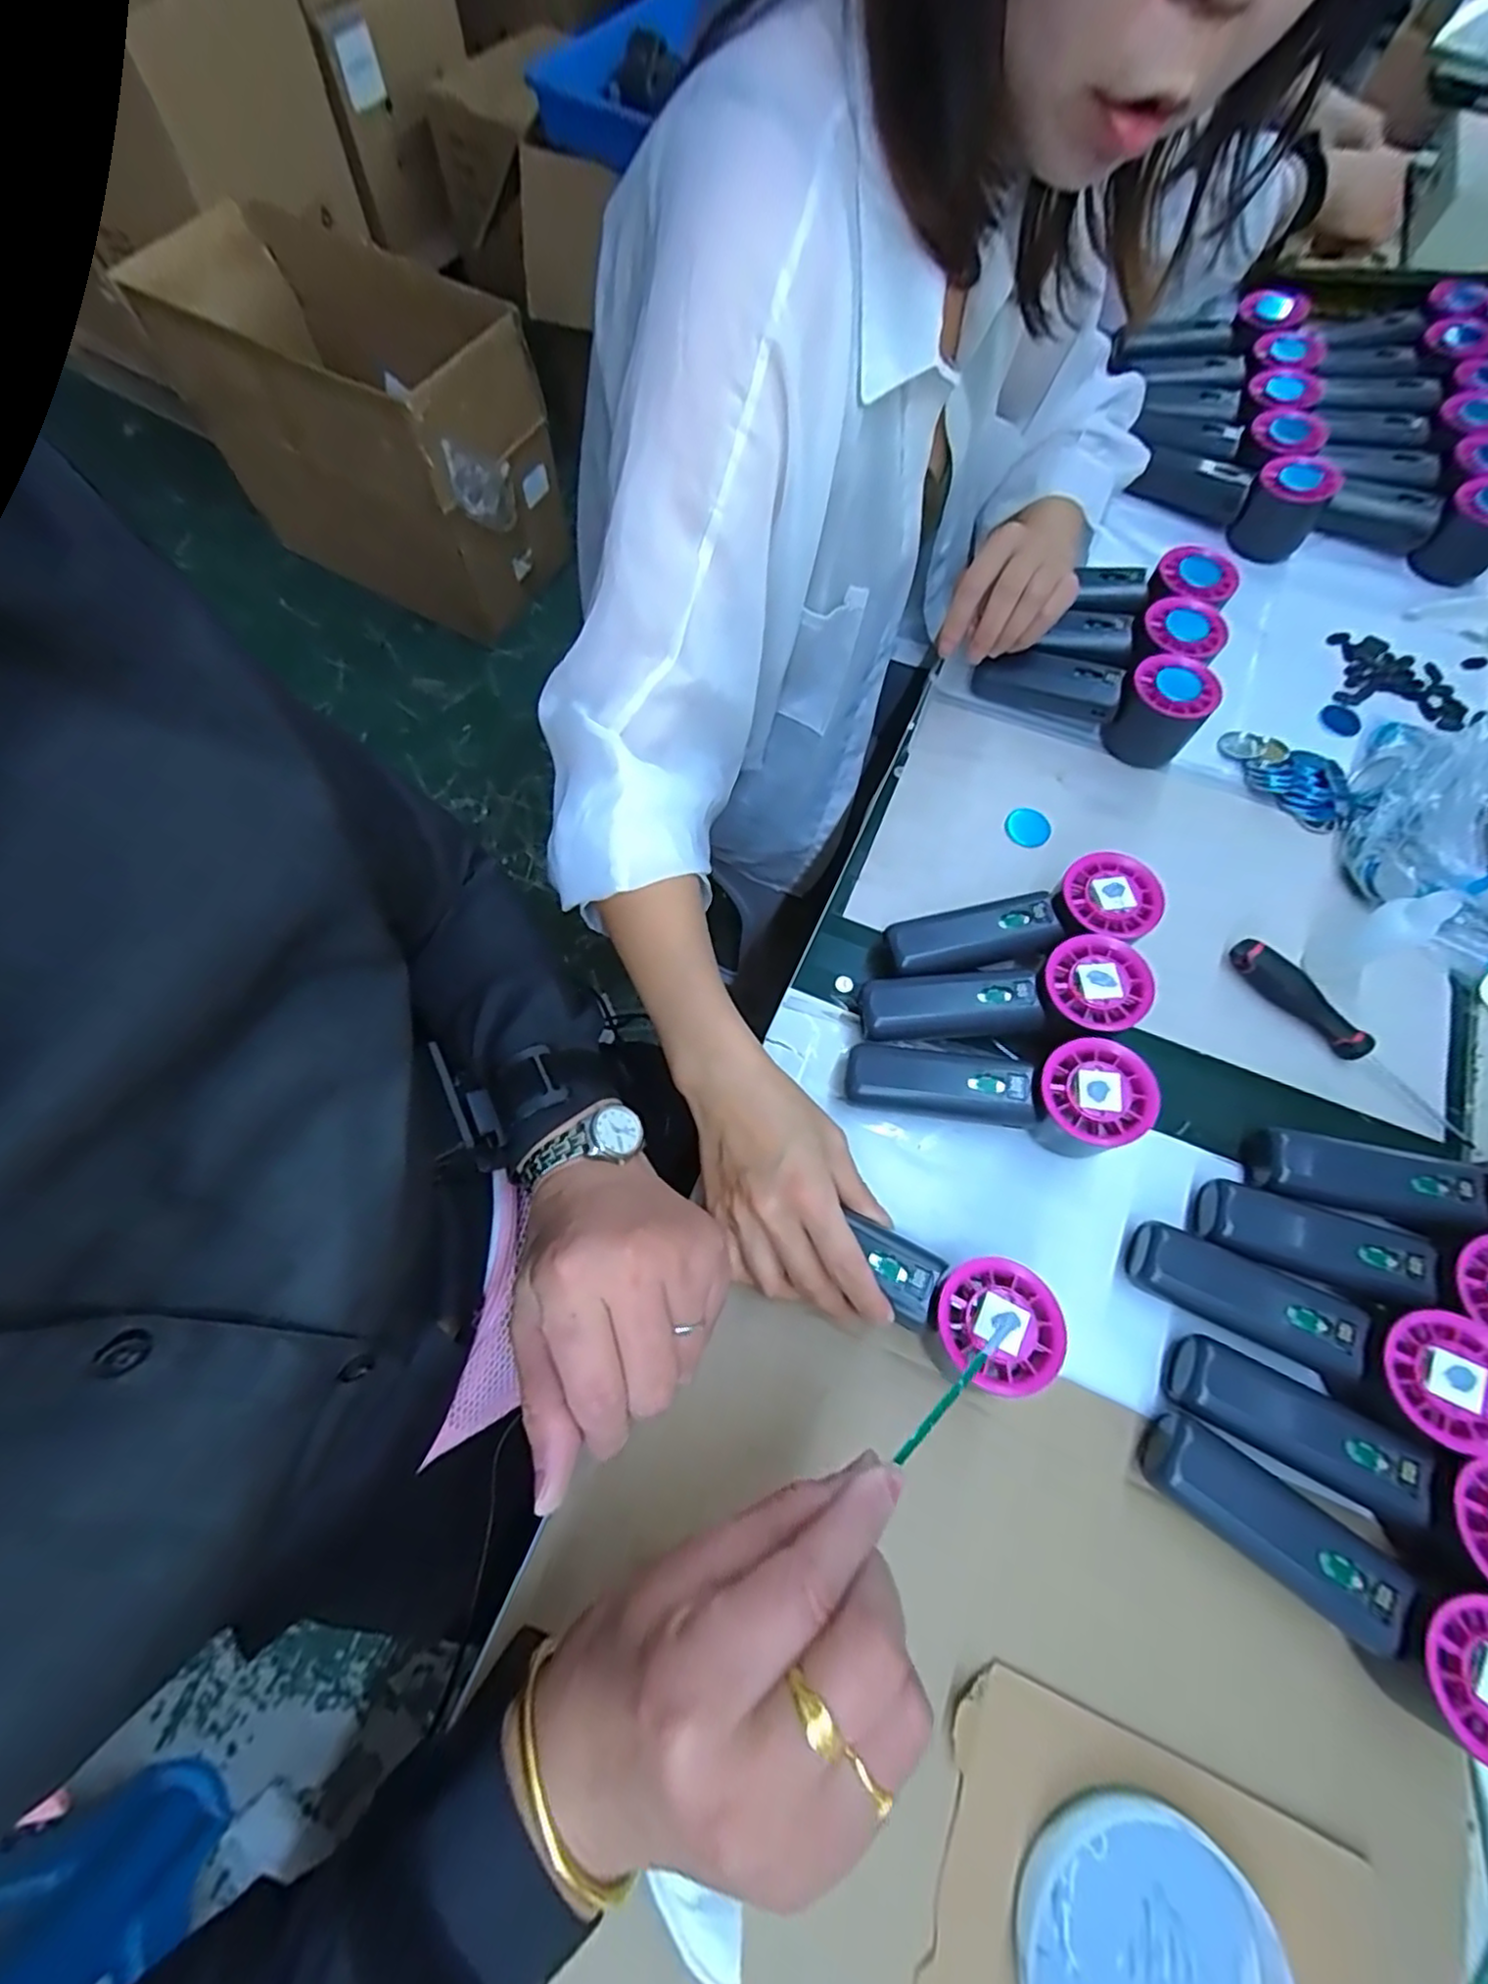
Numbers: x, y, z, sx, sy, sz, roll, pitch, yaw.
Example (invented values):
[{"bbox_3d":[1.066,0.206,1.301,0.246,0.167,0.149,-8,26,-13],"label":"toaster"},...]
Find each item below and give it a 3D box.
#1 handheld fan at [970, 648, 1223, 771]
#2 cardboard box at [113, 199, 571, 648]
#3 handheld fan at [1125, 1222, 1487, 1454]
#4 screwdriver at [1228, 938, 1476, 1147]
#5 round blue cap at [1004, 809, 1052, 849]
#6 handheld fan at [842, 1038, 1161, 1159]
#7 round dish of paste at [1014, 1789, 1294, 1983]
[{"bbox_3d":[0.247,-0.215,0.485,0.151,0.054,0.057,27,70,10],"label":"handheld fan"},{"bbox_3d":[-0.689,-1.060,1.308,0.606,0.431,0.347,26,70,7],"label":"cardboard box"},{"bbox_3d":[0.279,0.166,0.338,0.156,0.053,0.051,24,70,9],"label":"handheld fan"},{"bbox_3d":[0.369,0.027,0.410,0.018,0.022,0.161,-38,73,-15],"label":"screwdriver"},{"bbox_3d":[0.199,-0.115,0.474,0.031,0.005,0.031,0,68,0],"label":"round blue cap"},{"bbox_3d":[0.137,0.051,0.380,0.152,0.057,0.052,13,68,5],"label":"handheld fan"},{"bbox_3d":[0.158,0.384,0.264,0.095,0.020,0.100,0,68,0],"label":"round dish of paste"}]

